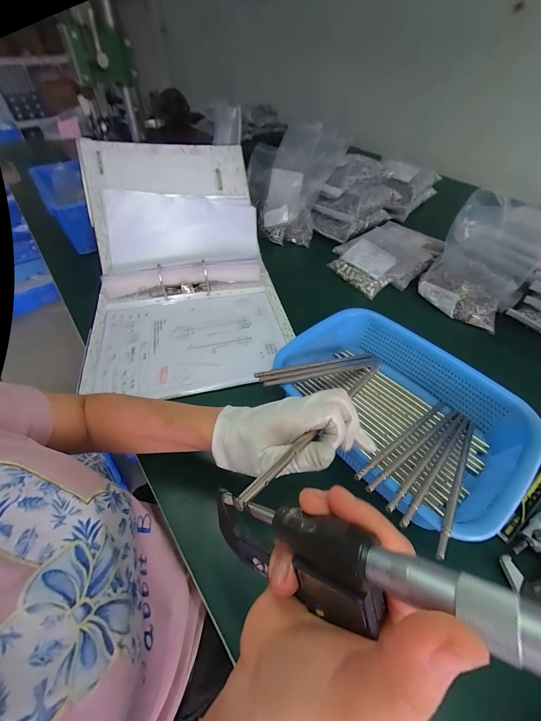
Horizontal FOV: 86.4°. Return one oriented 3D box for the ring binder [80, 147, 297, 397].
[{"bbox_3d":[-0.160,-0.203,0.529,0.357,0.205,0.539,-7,51,-6],"label":"ring binder"}]

